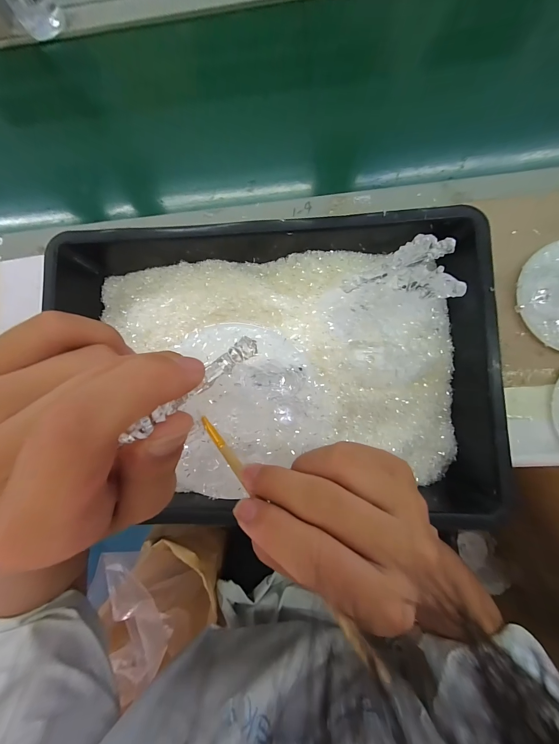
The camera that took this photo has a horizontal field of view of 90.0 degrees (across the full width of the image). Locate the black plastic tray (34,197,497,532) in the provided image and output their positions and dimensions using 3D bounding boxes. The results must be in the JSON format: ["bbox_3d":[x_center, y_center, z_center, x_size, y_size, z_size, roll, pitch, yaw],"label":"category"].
[{"bbox_3d":[-0.015,-0.002,0.283,0.409,0.073,0.299,0,89,8],"label":"black plastic tray"}]

